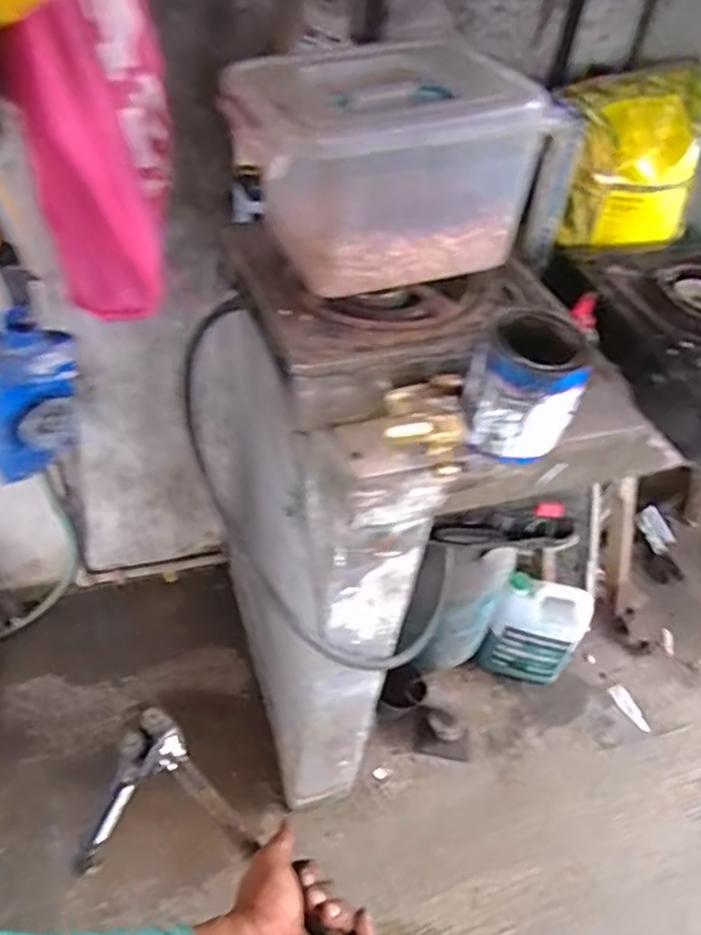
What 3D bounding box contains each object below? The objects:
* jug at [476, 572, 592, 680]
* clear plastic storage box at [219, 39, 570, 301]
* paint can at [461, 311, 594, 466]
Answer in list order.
[{"bbox_3d":[0.383,0.339,1.470,0.200,0.249,0.111,10,45,2],"label":"jug"},{"bbox_3d":[0.031,-0.315,0.719,0.293,0.162,0.198,-11,48,-18],"label":"clear plastic storage box"},{"bbox_3d":[0.175,-0.083,0.713,0.107,0.113,0.106,16,45,7],"label":"paint can"}]

